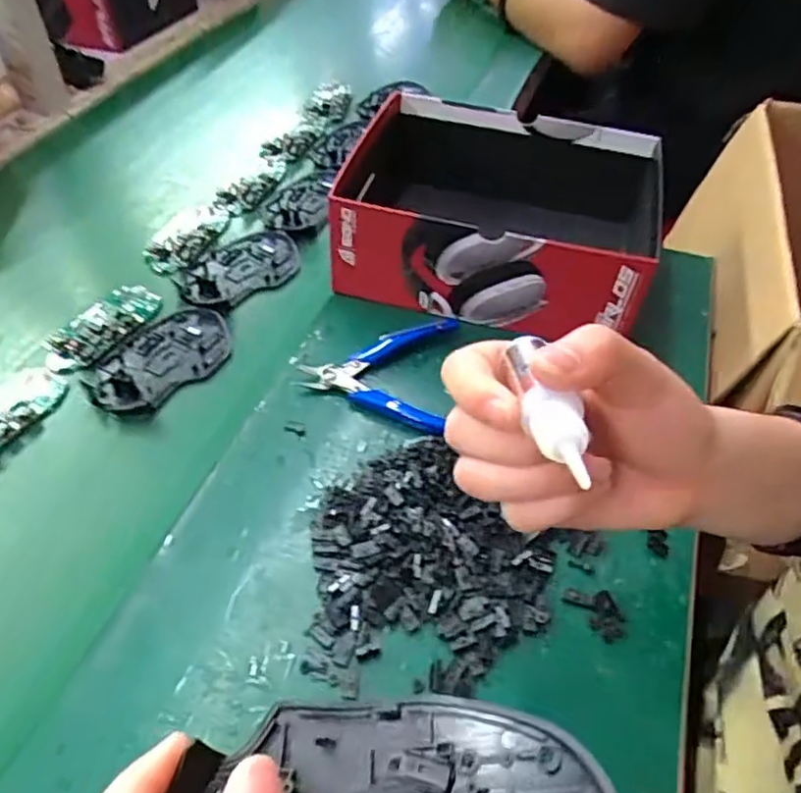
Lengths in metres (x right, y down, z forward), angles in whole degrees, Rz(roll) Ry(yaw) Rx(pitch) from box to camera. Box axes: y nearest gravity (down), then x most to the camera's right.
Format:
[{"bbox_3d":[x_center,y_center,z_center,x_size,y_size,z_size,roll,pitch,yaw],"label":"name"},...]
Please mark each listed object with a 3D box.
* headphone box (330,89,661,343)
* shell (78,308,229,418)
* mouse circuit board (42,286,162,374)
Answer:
[{"bbox_3d":[0.081,-0.157,0.551,0.258,0.093,0.203,14,49,10],"label":"headphone box"},{"bbox_3d":[-0.176,-0.028,0.485,0.074,0.007,0.114,29,53,22],"label":"shell"},{"bbox_3d":[-0.230,-0.057,0.501,0.047,0.014,0.097,17,49,12],"label":"mouse circuit board"}]

